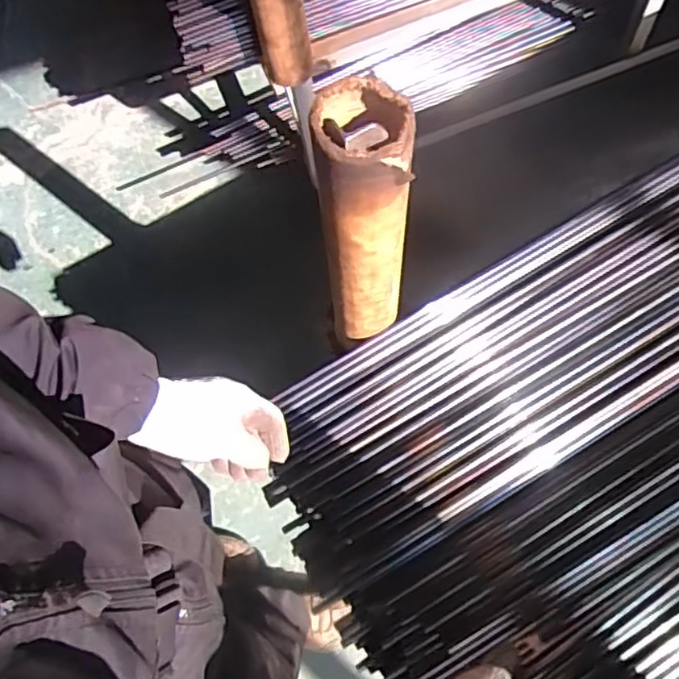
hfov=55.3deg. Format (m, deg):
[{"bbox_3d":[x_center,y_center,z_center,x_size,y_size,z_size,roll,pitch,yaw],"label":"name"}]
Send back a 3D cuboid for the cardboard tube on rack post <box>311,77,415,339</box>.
[{"bbox_3d":[0.031,-0.108,0.702,0.082,0.400,0.088,-10,68,1],"label":"cardboard tube on rack post"}]

